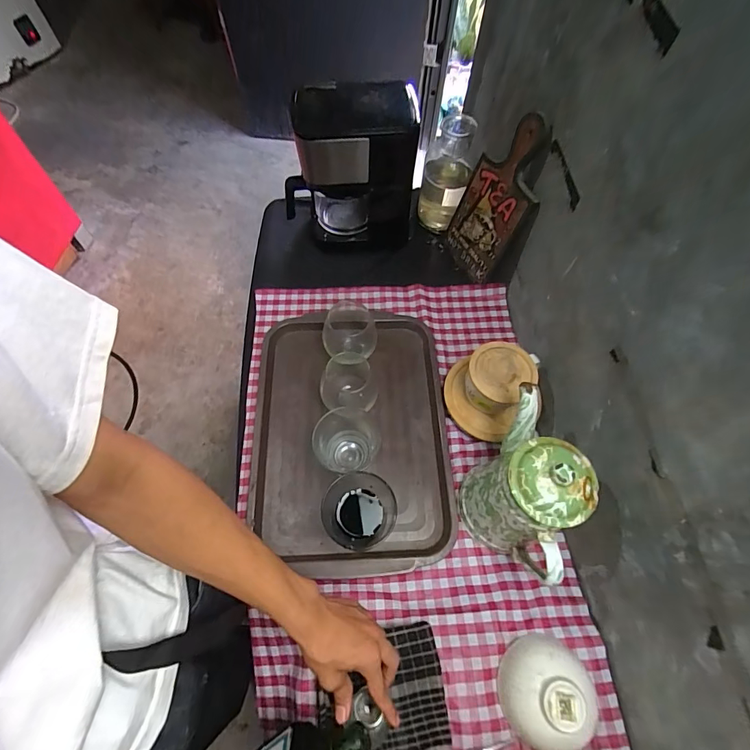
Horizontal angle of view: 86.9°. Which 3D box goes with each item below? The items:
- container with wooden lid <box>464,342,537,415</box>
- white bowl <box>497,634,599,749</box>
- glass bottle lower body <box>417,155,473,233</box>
[{"bbox_3d":[0.186,0.006,0.612,0.091,0.075,0.100,1,64,-1],"label":"container with wooden lid"},{"bbox_3d":[0.200,0.364,0.451,0.096,0.062,0.109,26,66,11],"label":"white bowl"},{"bbox_3d":[0.136,-0.367,0.807,0.090,0.141,0.083,13,65,5],"label":"glass bottle lower body"}]

